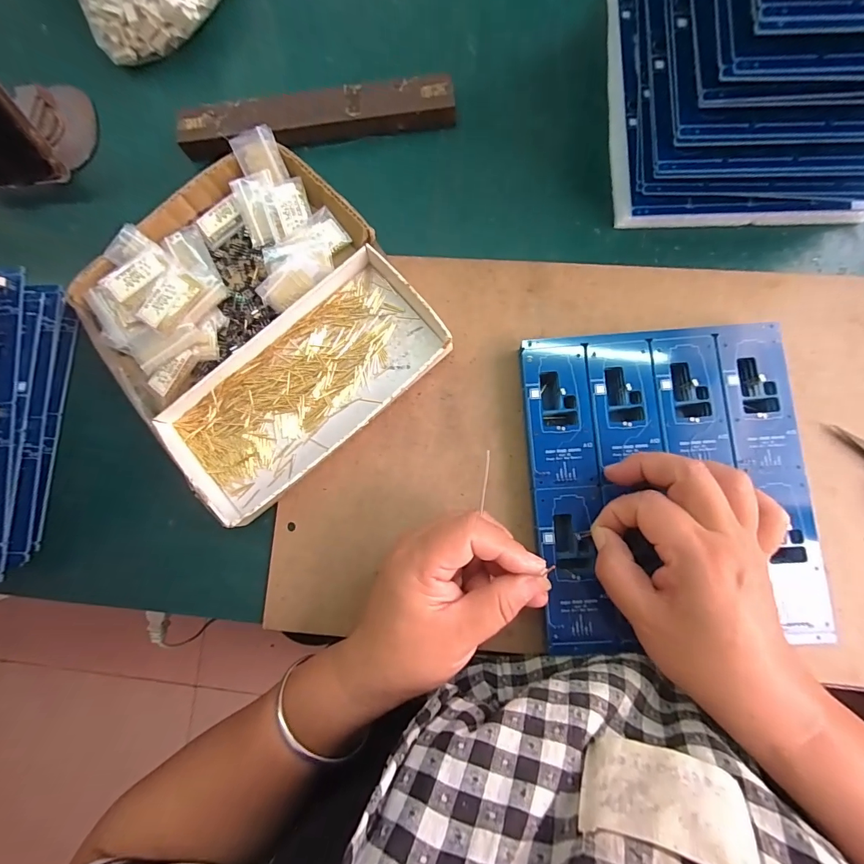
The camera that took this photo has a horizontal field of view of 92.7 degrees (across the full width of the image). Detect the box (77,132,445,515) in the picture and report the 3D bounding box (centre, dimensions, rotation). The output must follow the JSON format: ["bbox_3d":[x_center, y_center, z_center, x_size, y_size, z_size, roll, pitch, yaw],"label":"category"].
[{"bbox_3d":[-0.120,-0.075,0.284,0.188,0.030,0.206,-41,82,-2],"label":"box"}]

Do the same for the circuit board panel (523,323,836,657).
[{"bbox_3d":[0.145,0.030,0.255,0.160,0.011,0.189,-4,83,3],"label":"circuit board panel"}]

